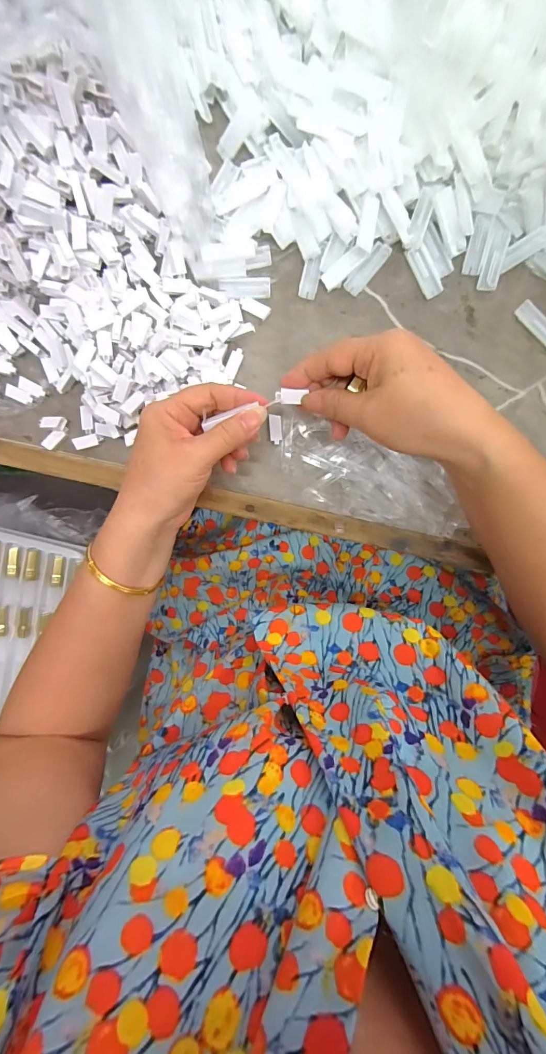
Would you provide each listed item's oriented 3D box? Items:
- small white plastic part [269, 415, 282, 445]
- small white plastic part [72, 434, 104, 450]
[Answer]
[{"bbox_3d":[0.002,-0.082,0.332,0.010,0.004,0.024,-4,97,3],"label":"small white plastic part"},{"bbox_3d":[-0.160,-0.074,0.342,0.024,0.005,0.010,-14,97,4],"label":"small white plastic part"}]

